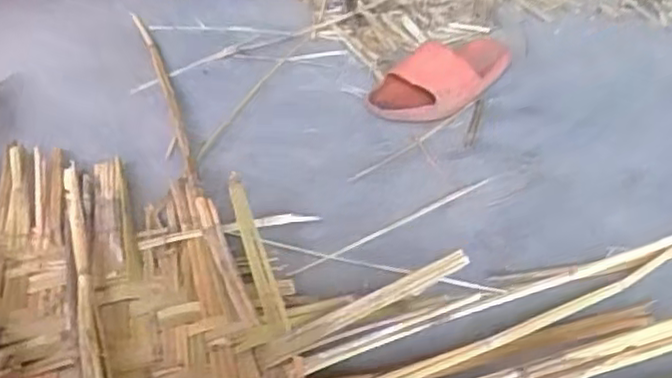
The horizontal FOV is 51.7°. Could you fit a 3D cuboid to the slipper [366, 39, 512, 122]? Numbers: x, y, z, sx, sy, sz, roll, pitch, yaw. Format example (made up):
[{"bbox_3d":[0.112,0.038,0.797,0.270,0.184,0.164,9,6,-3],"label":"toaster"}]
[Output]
[{"bbox_3d":[0.171,-0.186,1.032,0.110,0.053,0.280,22,45,37],"label":"slipper"}]

